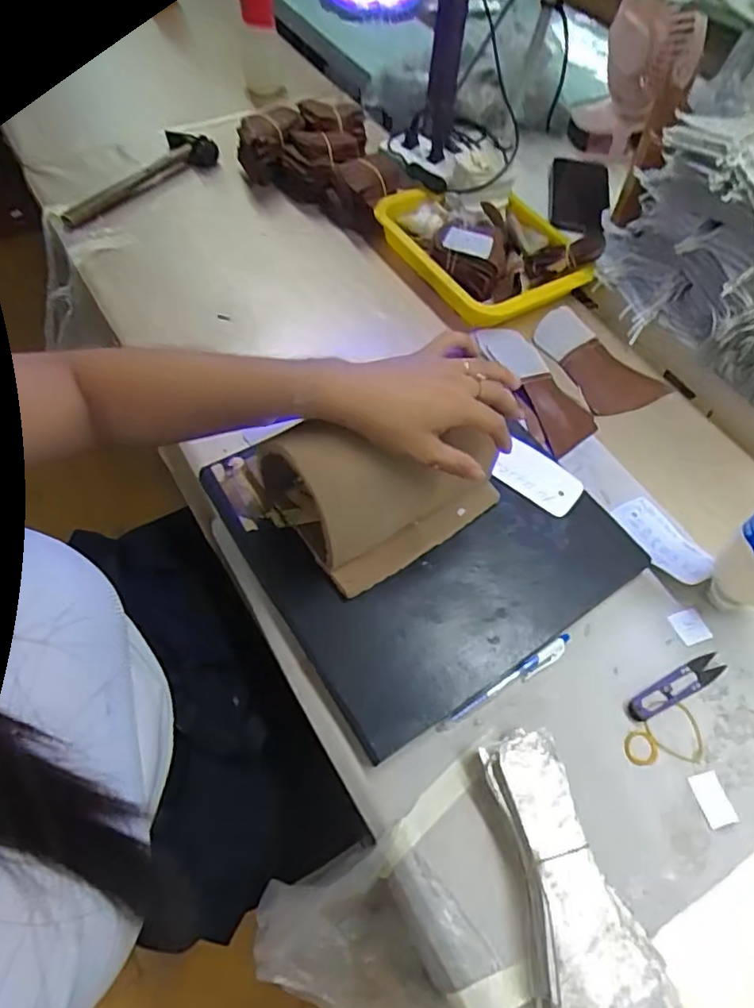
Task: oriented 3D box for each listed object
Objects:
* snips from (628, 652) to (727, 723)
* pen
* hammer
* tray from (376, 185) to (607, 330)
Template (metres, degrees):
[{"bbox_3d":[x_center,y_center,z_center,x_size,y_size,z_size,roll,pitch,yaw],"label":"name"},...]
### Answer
[{"bbox_3d":[0.253,0.154,0.498,0.100,0.005,0.021,-22,63,-16],"label":"snips"},{"bbox_3d":[0.108,0.146,0.484,0.137,0.019,0.014,-28,65,-18],"label":"pen"},{"bbox_3d":[-0.341,-0.455,0.822,0.100,0.027,0.245,37,64,17],"label":"hammer"},{"bbox_3d":[0.137,-0.344,0.761,0.193,0.075,0.256,-31,66,-20],"label":"tray"}]

